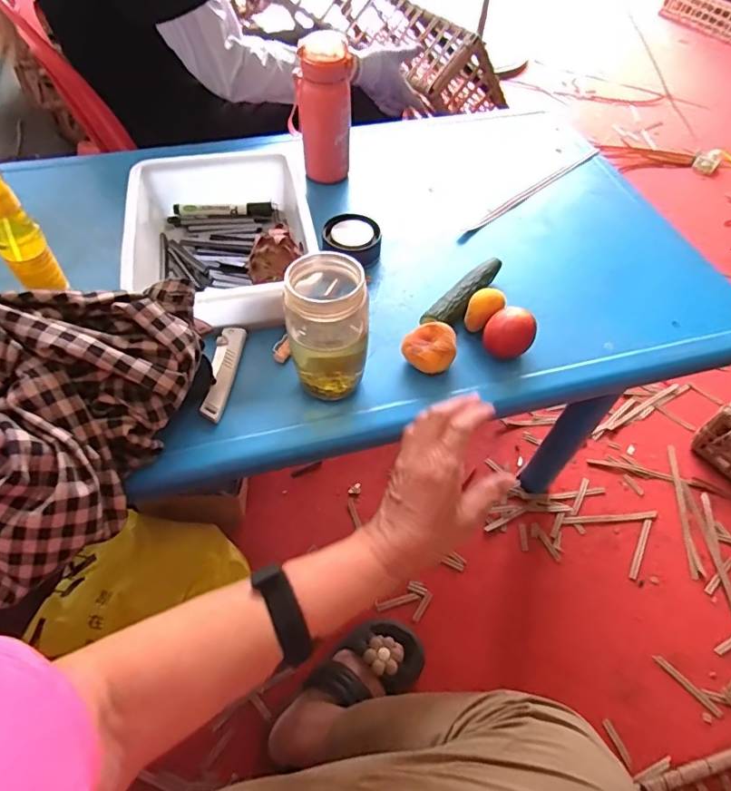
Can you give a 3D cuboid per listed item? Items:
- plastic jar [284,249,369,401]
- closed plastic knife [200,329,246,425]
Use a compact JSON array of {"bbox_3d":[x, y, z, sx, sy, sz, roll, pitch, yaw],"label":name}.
[{"bbox_3d":[-0.036,-0.063,0.477,0.075,0.127,0.074,-6,55,-5],"label":"plastic jar"},{"bbox_3d":[-0.149,-0.025,0.526,0.028,0.012,0.116,5,57,1],"label":"closed plastic knife"}]

